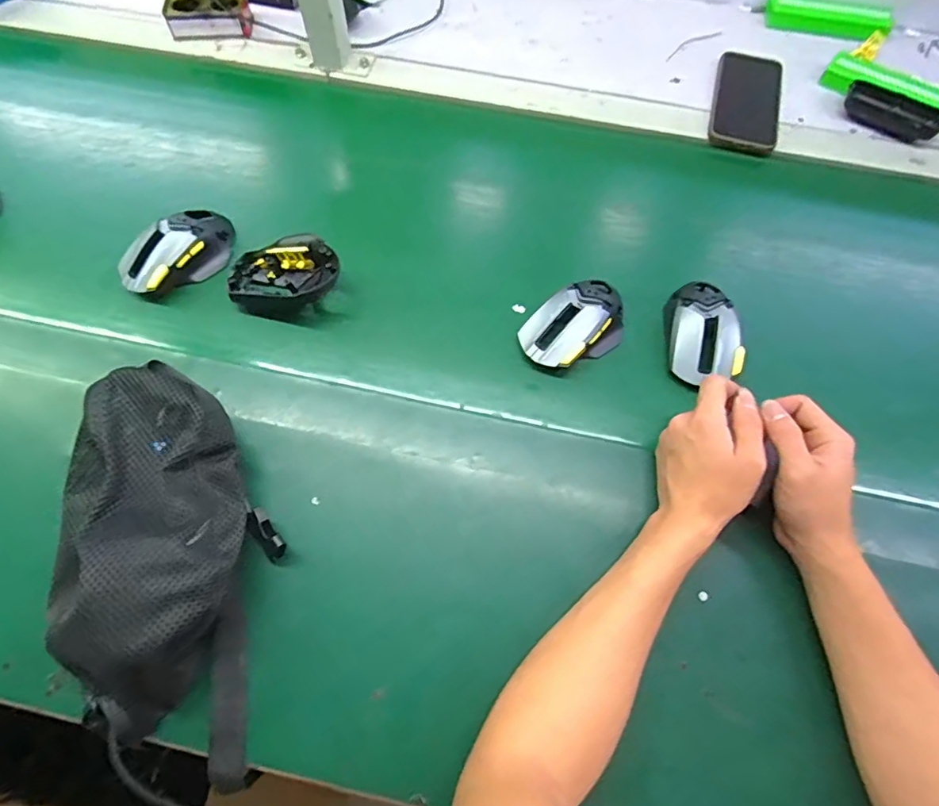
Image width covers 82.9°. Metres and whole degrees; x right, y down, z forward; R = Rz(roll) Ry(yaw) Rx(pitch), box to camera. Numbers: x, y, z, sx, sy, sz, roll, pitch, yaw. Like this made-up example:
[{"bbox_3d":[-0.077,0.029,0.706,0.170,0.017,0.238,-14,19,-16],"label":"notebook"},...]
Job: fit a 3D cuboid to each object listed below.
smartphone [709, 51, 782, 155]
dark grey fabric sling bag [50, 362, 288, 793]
[{"bbox_3d":[0.344,-0.370,0.658,0.081,0.018,0.164,12,70,10],"label":"smartphone"},{"bbox_3d":[-0.225,0.116,0.412,0.129,0.091,0.337,-12,67,-7],"label":"dark grey fabric sling bag"}]

